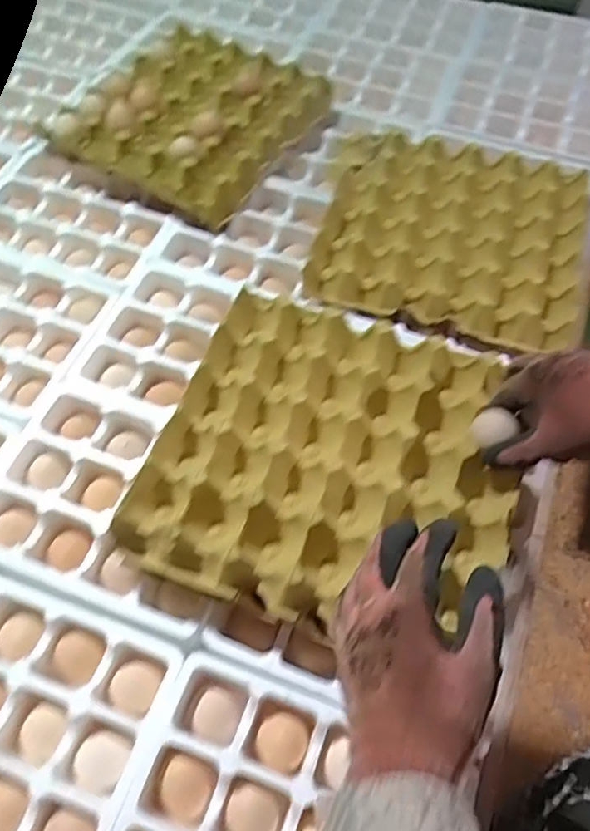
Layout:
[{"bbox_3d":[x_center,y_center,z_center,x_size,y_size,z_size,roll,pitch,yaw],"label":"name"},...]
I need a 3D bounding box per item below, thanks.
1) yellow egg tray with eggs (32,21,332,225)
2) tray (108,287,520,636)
[{"bbox_3d":[-0.144,-0.416,0.850,0.292,0.055,0.307,29,64,16],"label":"yellow egg tray with eggs"},{"bbox_3d":[0.036,0.032,0.523,0.289,0.045,0.282,16,61,9],"label":"tray"}]

